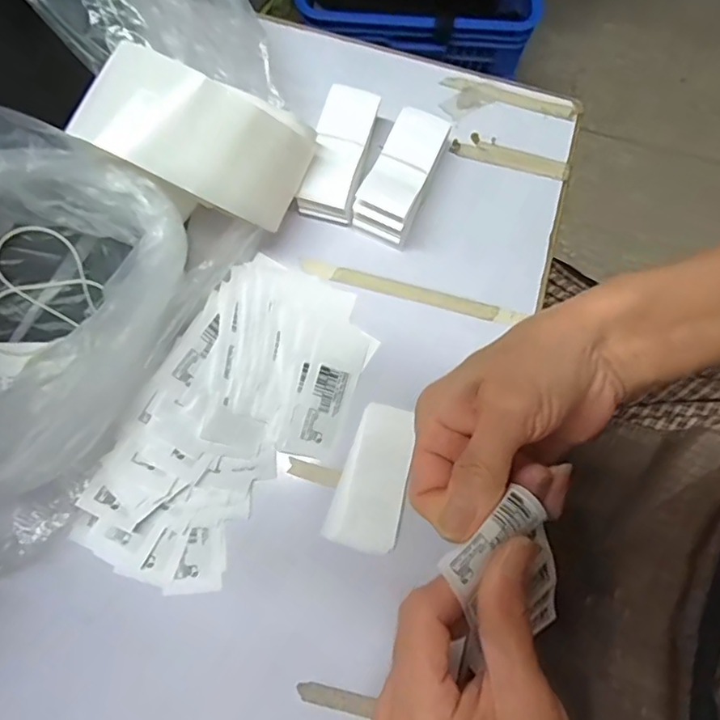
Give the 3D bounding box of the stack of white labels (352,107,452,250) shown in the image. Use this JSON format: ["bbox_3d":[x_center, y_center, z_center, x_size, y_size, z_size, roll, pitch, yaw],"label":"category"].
[{"bbox_3d":[0.025,-0.110,0.340,0.034,0.029,0.079,22,77,3],"label":"stack of white labels"}]

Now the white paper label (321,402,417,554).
[{"bbox_3d":[0.010,0.064,0.311,0.038,0.008,0.079,19,77,3],"label":"white paper label"}]

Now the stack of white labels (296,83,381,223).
[{"bbox_3d":[-0.012,-0.122,0.341,0.031,0.027,0.082,13,76,1],"label":"stack of white labels"}]

